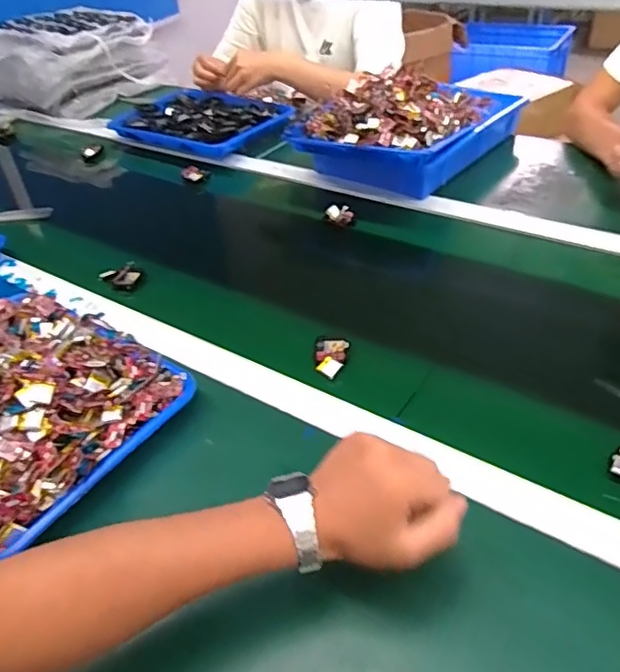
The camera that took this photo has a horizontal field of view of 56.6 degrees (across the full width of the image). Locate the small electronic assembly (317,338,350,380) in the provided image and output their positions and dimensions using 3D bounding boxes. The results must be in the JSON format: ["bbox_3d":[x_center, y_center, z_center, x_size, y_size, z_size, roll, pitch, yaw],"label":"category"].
[{"bbox_3d":[0.024,0.020,0.639,0.035,0.011,0.063,0,42,8],"label":"small electronic assembly"}]

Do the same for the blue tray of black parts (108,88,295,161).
[{"bbox_3d":[-0.222,-0.447,1.182,0.320,0.039,0.244,26,51,32],"label":"blue tray of black parts"}]

